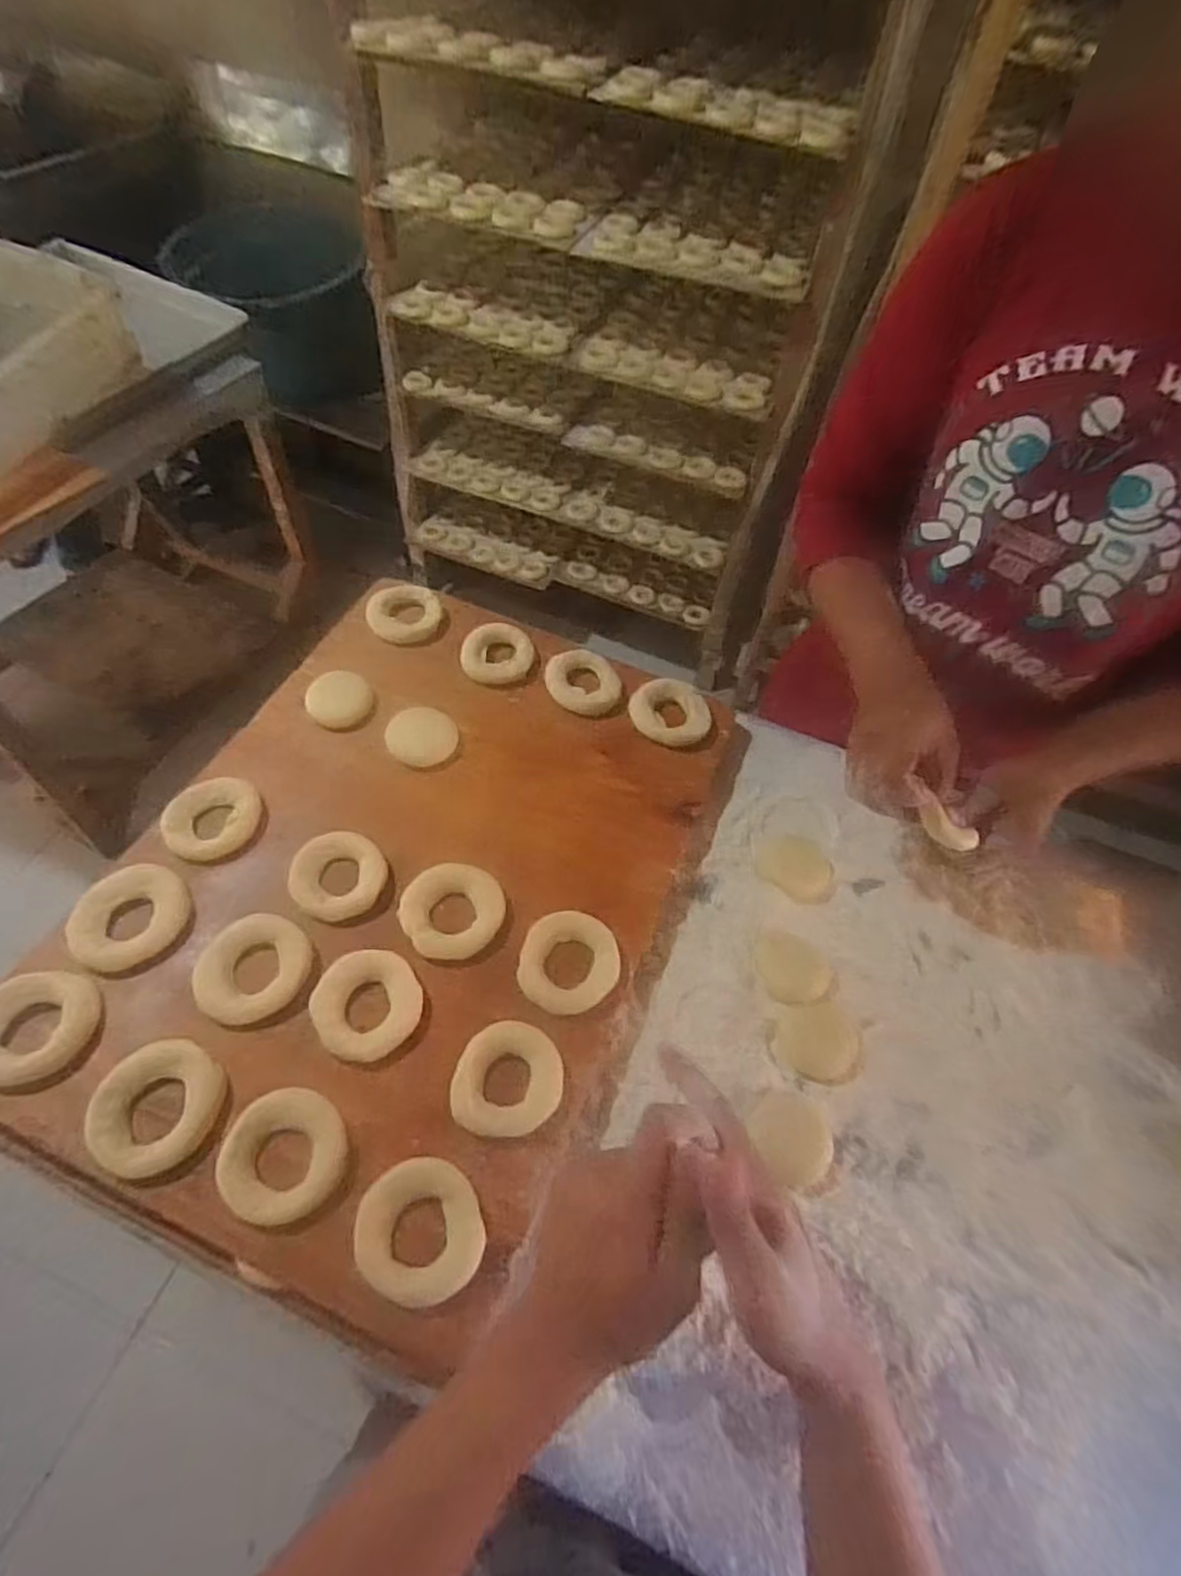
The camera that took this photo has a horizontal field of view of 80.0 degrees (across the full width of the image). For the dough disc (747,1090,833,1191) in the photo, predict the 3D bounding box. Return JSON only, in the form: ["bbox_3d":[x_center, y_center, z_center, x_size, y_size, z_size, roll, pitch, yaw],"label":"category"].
[{"bbox_3d":[0.155,0.265,0.536,0.063,0.010,0.062,2,56,-3],"label":"dough disc"}]

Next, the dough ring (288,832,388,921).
[{"bbox_3d":[-0.209,0.072,0.585,0.073,0.018,0.073,2,56,-3],"label":"dough ring"}]

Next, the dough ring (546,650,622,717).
[{"bbox_3d":[-0.007,-0.110,0.733,0.069,0.015,0.085,-26,62,-21],"label":"dough ring"}]

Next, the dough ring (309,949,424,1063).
[{"bbox_3d":[-0.168,0.163,0.534,0.076,0.013,0.080,2,56,-3],"label":"dough ring"}]

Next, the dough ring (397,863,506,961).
[{"bbox_3d":[-0.114,0.100,0.581,0.080,0.011,0.081,2,56,-3],"label":"dough ring"}]

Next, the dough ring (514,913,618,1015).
[{"bbox_3d":[-0.017,0.141,0.571,0.078,0.015,0.080,2,56,-3],"label":"dough ring"}]

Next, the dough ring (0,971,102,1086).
[{"bbox_3d":[-0.399,0.168,0.500,0.077,0.019,0.074,2,56,-3],"label":"dough ring"}]

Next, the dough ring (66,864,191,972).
[{"bbox_3d":[-0.364,0.101,0.556,0.084,0.015,0.083,2,56,-4],"label":"dough ring"}]

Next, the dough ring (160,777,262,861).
[{"bbox_3d":[-0.330,0.026,0.609,0.071,0.023,0.074,2,56,-3],"label":"dough ring"}]

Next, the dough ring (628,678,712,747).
[{"bbox_3d":[0.082,-0.079,0.720,0.084,0.014,0.073,25,58,12],"label":"dough ring"}]

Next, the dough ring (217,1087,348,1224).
[{"bbox_3d":[-0.206,0.244,0.470,0.077,0.013,0.080,2,56,-3],"label":"dough ring"}]

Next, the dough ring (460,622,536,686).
[{"bbox_3d":[-0.098,-0.142,0.741,0.074,0.016,0.071,2,56,-3],"label":"dough ring"}]

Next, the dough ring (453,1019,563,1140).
[{"bbox_3d":[-0.060,0.210,0.512,0.078,0.011,0.074,2,56,-3],"label":"dough ring"}]

